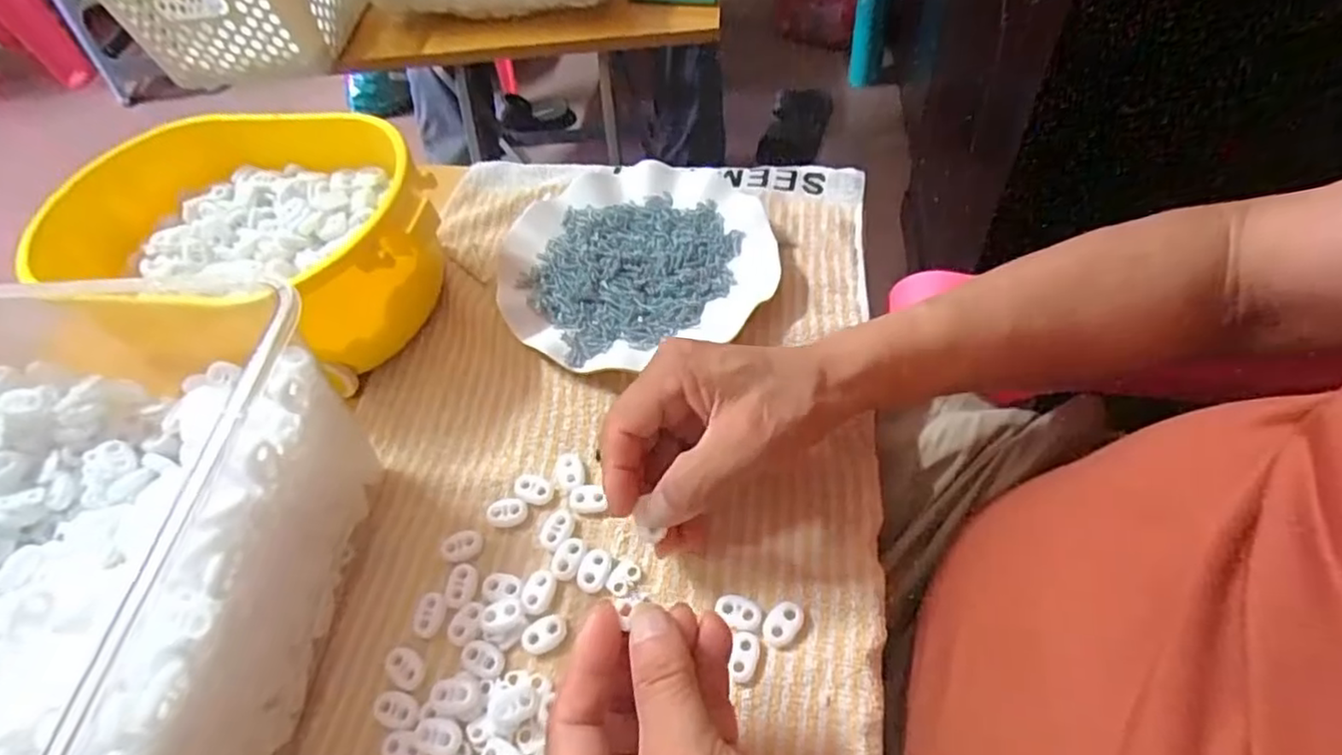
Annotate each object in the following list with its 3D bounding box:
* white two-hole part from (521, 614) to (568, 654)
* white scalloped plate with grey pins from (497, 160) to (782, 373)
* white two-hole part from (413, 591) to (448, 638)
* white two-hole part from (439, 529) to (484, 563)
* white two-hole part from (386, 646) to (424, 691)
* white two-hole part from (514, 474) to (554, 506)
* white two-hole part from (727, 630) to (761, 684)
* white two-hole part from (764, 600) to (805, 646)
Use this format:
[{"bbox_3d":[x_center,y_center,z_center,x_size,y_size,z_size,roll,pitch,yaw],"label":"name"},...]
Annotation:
[{"bbox_3d":[-0.063,0.126,0.328,0.022,0.004,0.015,-26,56,-10],"label":"white two-hole part"},{"bbox_3d":[-0.025,-0.085,0.455,0.185,0.015,0.172,-4,55,5],"label":"white scalloped plate with grey pins"},{"bbox_3d":[-0.123,0.121,0.340,0.016,0.004,0.021,0,56,8],"label":"white two-hole part"},{"bbox_3d":[-0.113,0.091,0.358,0.022,0.006,0.016,-9,55,2],"label":"white two-hole part"},{"bbox_3d":[-0.131,0.142,0.325,0.023,0.004,0.014,34,66,26],"label":"white two-hole part"},{"bbox_3d":[-0.077,0.063,0.373,0.023,0.004,0.015,15,59,17],"label":"white two-hole part"},{"bbox_3d":[0.034,0.130,0.310,0.013,0.004,0.022,11,58,15],"label":"white two-hole part"},{"bbox_3d":[0.053,0.117,0.317,0.021,0.005,0.016,-40,60,-19],"label":"white two-hole part"}]

